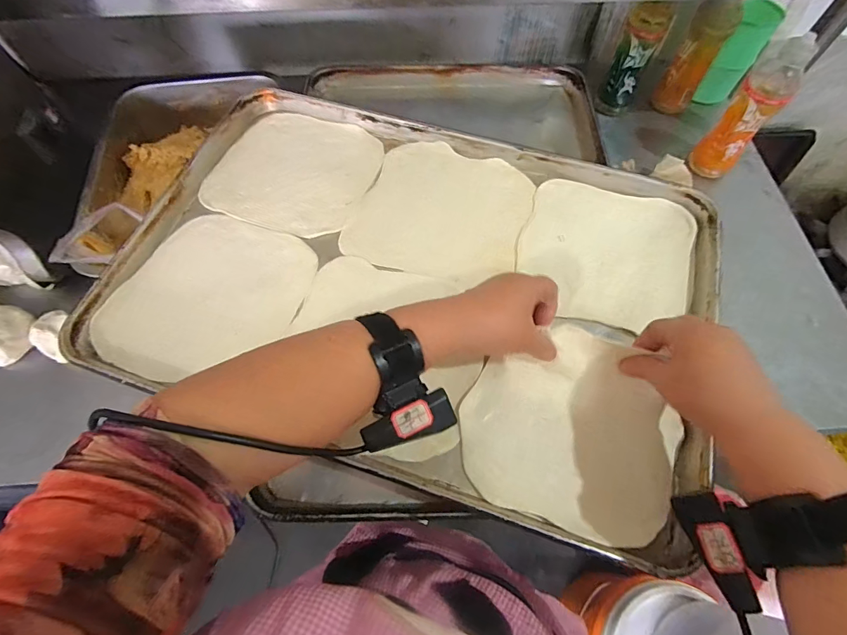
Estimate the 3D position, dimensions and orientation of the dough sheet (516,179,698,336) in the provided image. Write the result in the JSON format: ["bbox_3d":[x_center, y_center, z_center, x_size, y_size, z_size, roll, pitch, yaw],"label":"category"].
[{"bbox_3d":[0.202,-0.075,0.461,0.179,0.011,0.176,20,66,9],"label":"dough sheet"}]

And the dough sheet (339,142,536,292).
[{"bbox_3d":[0.022,-0.127,0.487,0.190,0.011,0.181,18,66,8],"label":"dough sheet"}]

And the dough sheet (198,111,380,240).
[{"bbox_3d":[-0.160,-0.183,0.514,0.189,0.009,0.174,16,66,7],"label":"dough sheet"}]

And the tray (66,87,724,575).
[{"bbox_3d":[-0.010,-0.052,0.440,0.589,0.033,0.396,17,66,8],"label":"tray"}]

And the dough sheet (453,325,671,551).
[{"bbox_3d":[0.131,0.097,0.365,0.179,0.044,0.159,18,66,8],"label":"dough sheet"}]

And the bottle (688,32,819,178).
[{"bbox_3d":[0.520,-0.328,0.663,0.068,0.201,0.061,36,69,15],"label":"bottle"}]

